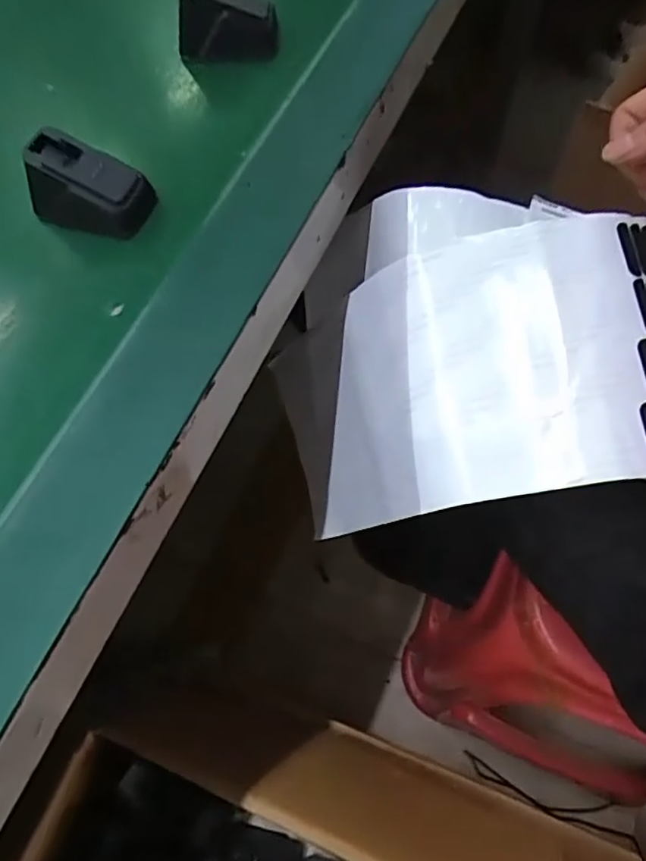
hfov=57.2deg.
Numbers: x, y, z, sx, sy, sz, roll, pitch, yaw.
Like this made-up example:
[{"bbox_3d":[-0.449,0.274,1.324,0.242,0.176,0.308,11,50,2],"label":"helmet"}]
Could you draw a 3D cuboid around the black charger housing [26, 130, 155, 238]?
[{"bbox_3d":[-0.140,-0.147,0.353,0.065,0.042,0.038,14,67,10],"label":"black charger housing"}]

